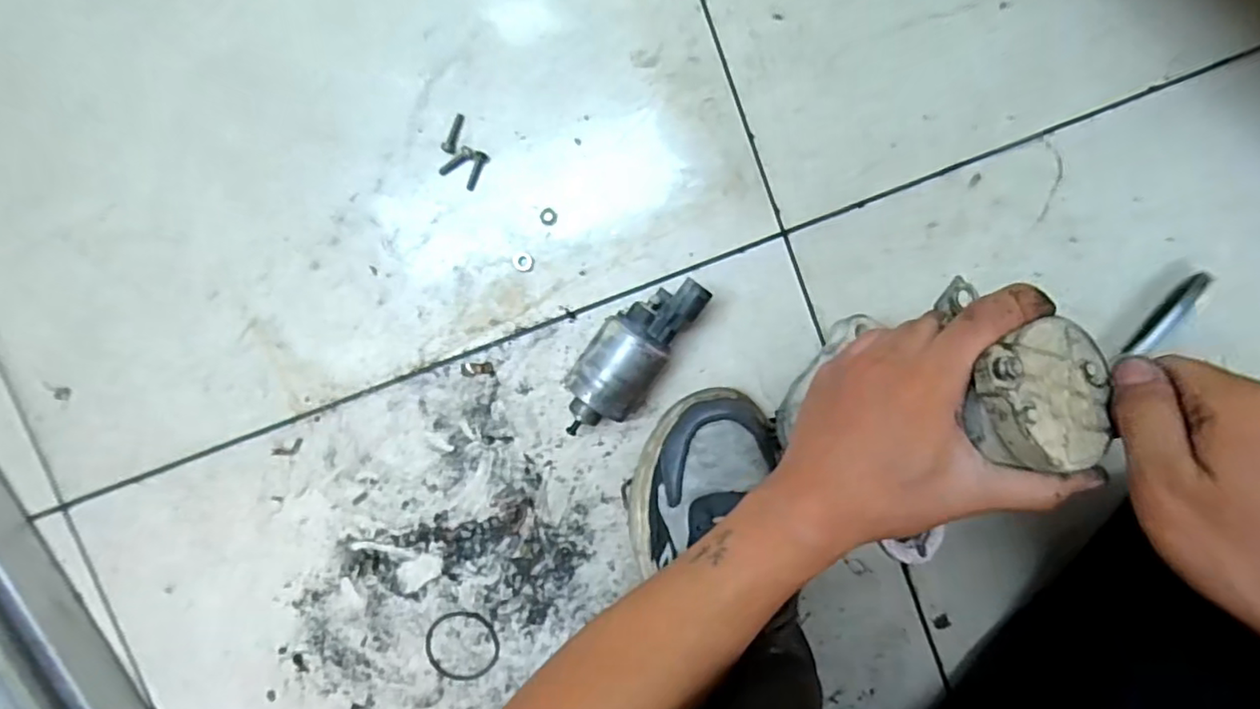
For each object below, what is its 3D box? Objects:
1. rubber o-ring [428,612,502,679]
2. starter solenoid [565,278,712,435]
[{"bbox_3d":[-0.134,0.234,0.490,0.059,0.004,0.057,0,95,3],"label":"rubber o-ring"},{"bbox_3d":[-0.001,0.000,0.436,0.053,0.052,0.134,36,95,0],"label":"starter solenoid"}]

